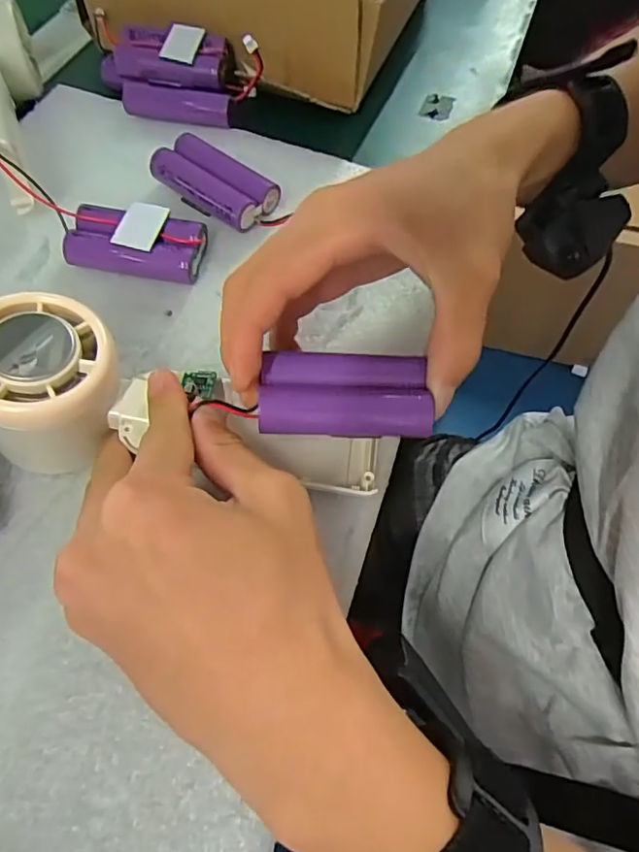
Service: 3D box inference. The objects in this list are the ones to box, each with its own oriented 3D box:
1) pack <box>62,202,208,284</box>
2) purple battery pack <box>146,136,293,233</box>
[{"bbox_3d":[-0.094,-0.095,0.285,0.067,0.021,0.032,9,61,2],"label":"pack"},{"bbox_3d":[-0.058,-0.135,0.307,0.067,0.020,0.033,35,65,15],"label":"purple battery pack"}]

